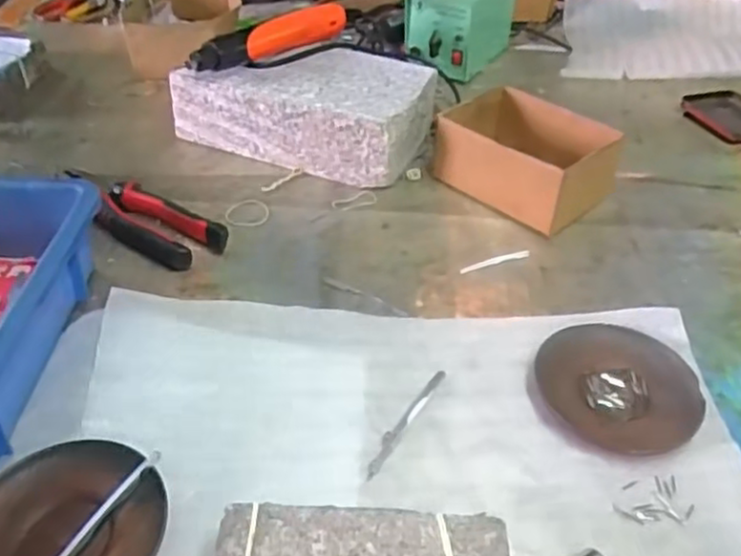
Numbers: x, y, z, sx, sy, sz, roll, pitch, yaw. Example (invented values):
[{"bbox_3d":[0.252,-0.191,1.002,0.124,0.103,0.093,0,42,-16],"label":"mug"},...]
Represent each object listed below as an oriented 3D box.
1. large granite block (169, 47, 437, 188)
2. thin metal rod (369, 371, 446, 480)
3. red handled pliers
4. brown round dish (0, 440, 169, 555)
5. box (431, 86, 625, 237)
[{"bbox_3d":[-0.066,-0.186,0.739,0.240,0.081,0.140,17,43,14],"label":"large granite block"},{"bbox_3d":[0.024,0.098,0.472,0.011,0.004,0.104,24,45,21],"label":"thin metal rod"},{"bbox_3d":[-0.215,-0.058,0.625,0.181,0.022,0.057,27,46,23],"label":"red handled pliers"},{"bbox_3d":[-0.173,0.142,0.385,0.098,0.016,0.112,22,44,19],"label":"brown round dish"},{"bbox_3d":[0.154,-0.122,0.689,0.155,0.070,0.125,33,49,29],"label":"box"}]

